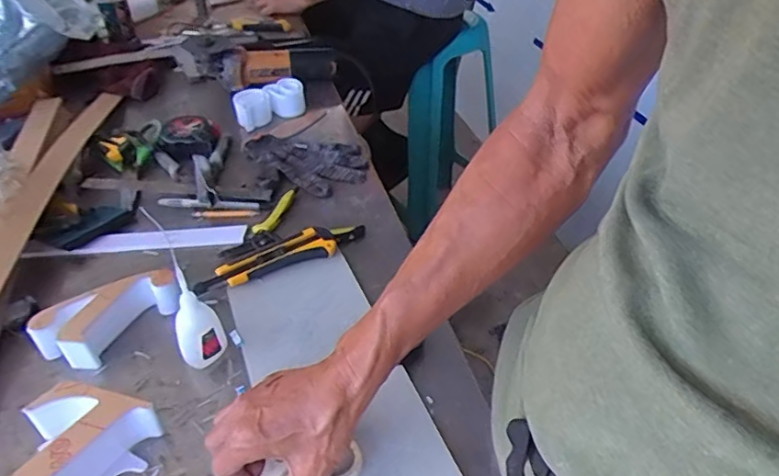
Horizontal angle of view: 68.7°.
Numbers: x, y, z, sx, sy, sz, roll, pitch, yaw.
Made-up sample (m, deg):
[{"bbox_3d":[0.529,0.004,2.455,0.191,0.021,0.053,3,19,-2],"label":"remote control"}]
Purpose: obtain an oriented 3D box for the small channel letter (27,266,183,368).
[{"bbox_3d":[-0.283,0.081,0.582,0.135,0.046,0.060,-30,46,-30],"label":"small channel letter"}]

